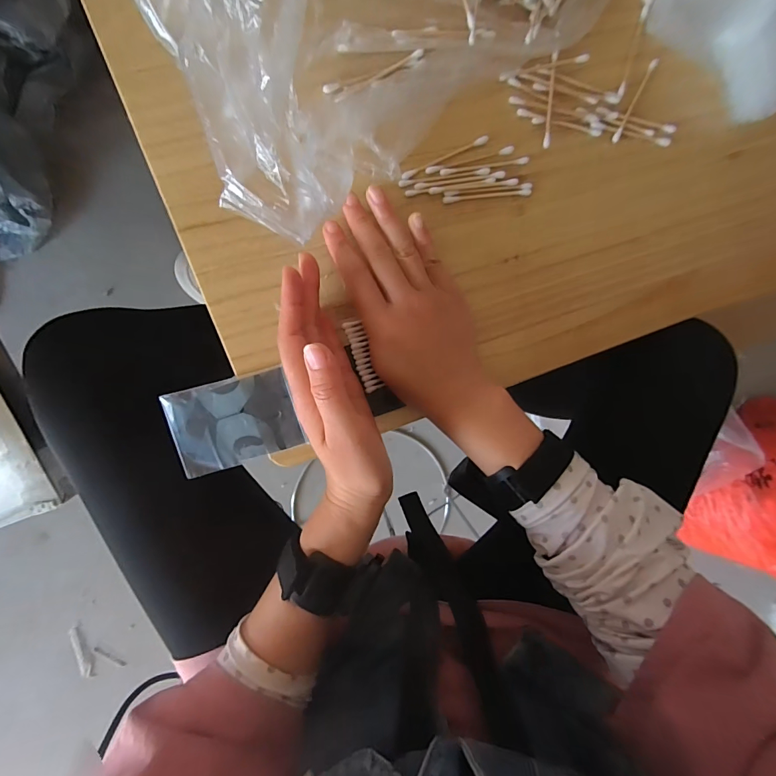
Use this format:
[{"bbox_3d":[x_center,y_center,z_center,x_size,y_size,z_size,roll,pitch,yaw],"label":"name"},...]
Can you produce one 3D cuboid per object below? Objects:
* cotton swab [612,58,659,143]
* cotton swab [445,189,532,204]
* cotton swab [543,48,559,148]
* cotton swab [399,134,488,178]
[{"bbox_3d":[0.196,-0.228,0.312,0.007,0.007,0.071,26,93,-13],"label":"cotton swab"},{"bbox_3d":[0.078,-0.149,0.304,0.071,0.005,0.005,-10,100,-9],"label":"cotton swab"},{"bbox_3d":[0.124,-0.219,0.299,0.006,0.005,0.069,3,97,-11],"label":"cotton swab"},{"bbox_3d":[0.043,-0.173,0.295,0.072,0.006,0.005,-27,102,-6],"label":"cotton swab"}]

